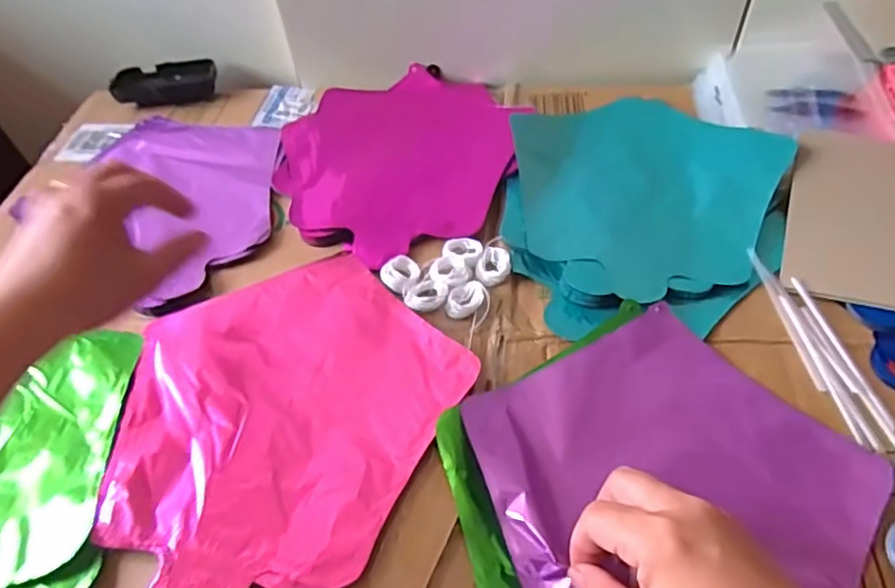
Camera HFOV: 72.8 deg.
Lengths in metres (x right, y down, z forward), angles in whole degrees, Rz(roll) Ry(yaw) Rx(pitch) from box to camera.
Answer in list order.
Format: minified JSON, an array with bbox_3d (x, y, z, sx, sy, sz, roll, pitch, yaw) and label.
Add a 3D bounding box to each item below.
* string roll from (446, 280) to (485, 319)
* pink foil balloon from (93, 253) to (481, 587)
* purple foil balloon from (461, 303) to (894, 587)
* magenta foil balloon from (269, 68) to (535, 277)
[{"bbox_3d":[0.014,0.004,0.448,0.025,0.010,0.029,12,52,15],"label":"string roll"},{"bbox_3d":[-0.112,0.076,0.401,0.226,0.008,0.223,-37,56,-24],"label":"pink foil balloon"},{"bbox_3d":[0.125,0.106,0.351,0.208,0.031,0.208,-29,53,-19],"label":"purple foil balloon"},{"bbox_3d":[-0.049,-0.134,0.574,0.229,0.013,0.255,24,56,23],"label":"magenta foil balloon"}]

